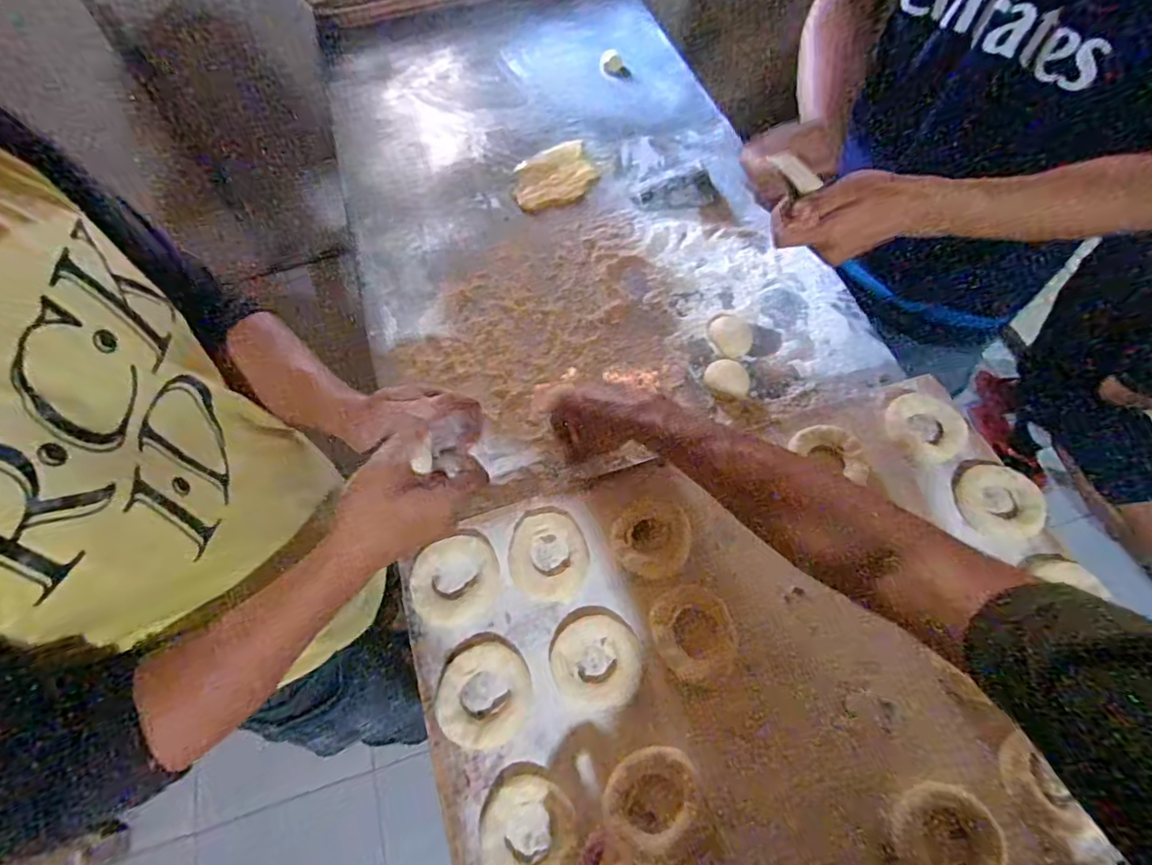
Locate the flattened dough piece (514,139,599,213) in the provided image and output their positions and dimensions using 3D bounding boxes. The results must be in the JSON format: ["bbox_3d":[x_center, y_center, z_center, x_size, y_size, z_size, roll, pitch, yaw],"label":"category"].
[{"bbox_3d":[-0.036,-0.398,0.869,0.128,0.011,0.124,-19,63,-9],"label":"flattened dough piece"}]

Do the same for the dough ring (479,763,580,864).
[{"bbox_3d":[-0.037,0.300,0.428,0.074,0.011,0.082,13,64,8],"label":"dough ring"}]

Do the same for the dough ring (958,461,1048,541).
[{"bbox_3d":[0.410,0.066,0.550,0.066,0.017,0.074,-28,66,-11],"label":"dough ring"}]

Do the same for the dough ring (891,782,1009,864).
[{"bbox_3d":[0.280,0.302,0.428,0.071,0.017,0.065,8,64,6],"label":"dough ring"}]

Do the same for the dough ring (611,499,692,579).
[{"bbox_3d":[0.070,0.096,0.524,0.070,0.010,0.071,-1,63,2],"label":"dough ring"}]

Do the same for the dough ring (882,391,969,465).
[{"bbox_3d":[0.360,-0.007,0.581,0.072,0.015,0.078,-1,63,2],"label":"dough ring"}]

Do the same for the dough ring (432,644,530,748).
[{"bbox_3d":[-0.077,0.217,0.473,0.075,0.012,0.078,-1,63,2],"label":"dough ring"}]

